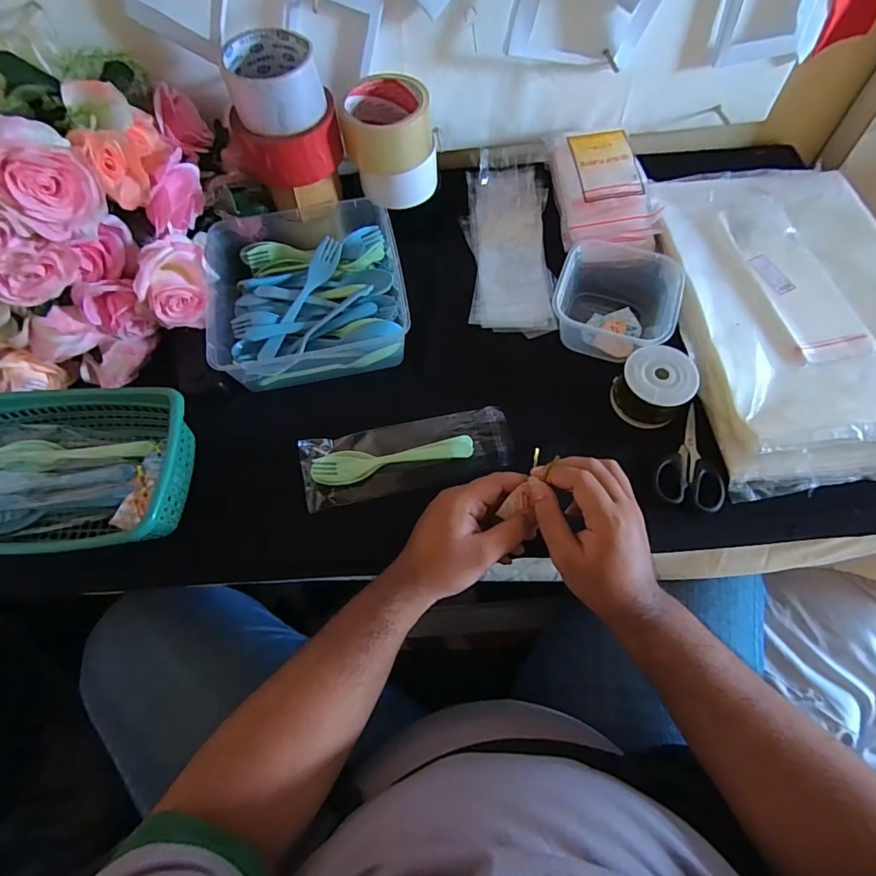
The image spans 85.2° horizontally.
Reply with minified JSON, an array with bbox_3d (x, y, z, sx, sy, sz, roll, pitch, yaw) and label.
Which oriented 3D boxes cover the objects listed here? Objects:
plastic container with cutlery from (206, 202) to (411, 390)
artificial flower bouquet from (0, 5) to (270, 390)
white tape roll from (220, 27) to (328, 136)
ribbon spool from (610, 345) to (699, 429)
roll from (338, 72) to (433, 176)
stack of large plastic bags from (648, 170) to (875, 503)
[{"bbox_3d":[-0.144,-0.169,0.530,0.202,0.060,0.218,-11,64,-3],"label":"plastic container with cutlery"},{"bbox_3d":[-0.382,-0.226,0.453,0.355,0.236,0.252,-14,64,-4],"label":"artificial flower bouquet"},{"bbox_3d":[-0.158,-0.343,0.459,0.087,0.047,0.089,-1,64,2],"label":"white tape roll"},{"bbox_3d":[0.211,-0.049,0.471,0.067,0.054,0.063,-1,64,2],"label":"ribbon spool"},{"bbox_3d":[-0.054,-0.332,0.505,0.089,0.059,0.075,-9,64,-2],"label":"roll"},{"bbox_3d":[0.376,-0.138,0.503,0.250,0.042,0.379,-8,64,-1],"label":"stack of large plastic bags"}]

